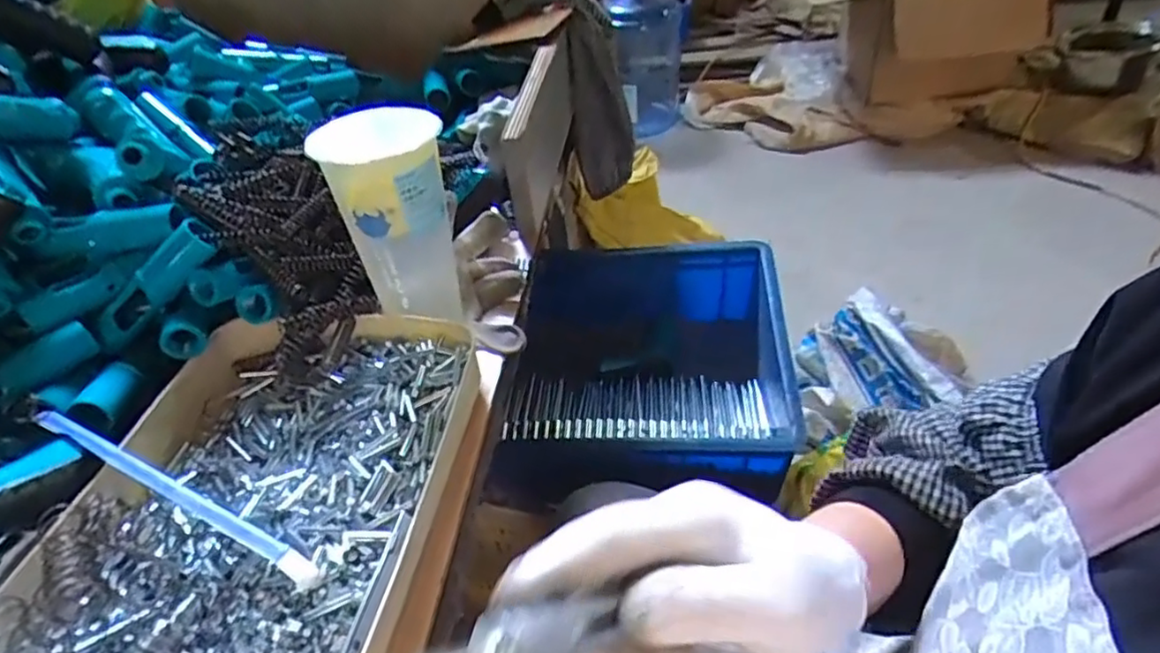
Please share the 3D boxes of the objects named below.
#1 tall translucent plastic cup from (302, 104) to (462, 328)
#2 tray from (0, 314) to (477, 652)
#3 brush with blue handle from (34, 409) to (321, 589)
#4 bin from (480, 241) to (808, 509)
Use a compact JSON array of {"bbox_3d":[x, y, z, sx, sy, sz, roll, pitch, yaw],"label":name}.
[{"bbox_3d":[-0.129,-0.074,0.475,0.081,0.151,0.078,-9,42,-2],"label":"tall translucent plastic cup"},{"bbox_3d":[-0.195,0.112,0.394,0.225,0.053,0.318,1,43,10],"label":"tray"},{"bbox_3d":[-0.245,0.096,0.386,0.236,0.027,0.017,16,47,24],"label":"brush with blue handle"},{"bbox_3d":[0.076,0.050,0.778,0.323,0.157,0.274,1,43,9],"label":"bin"}]

